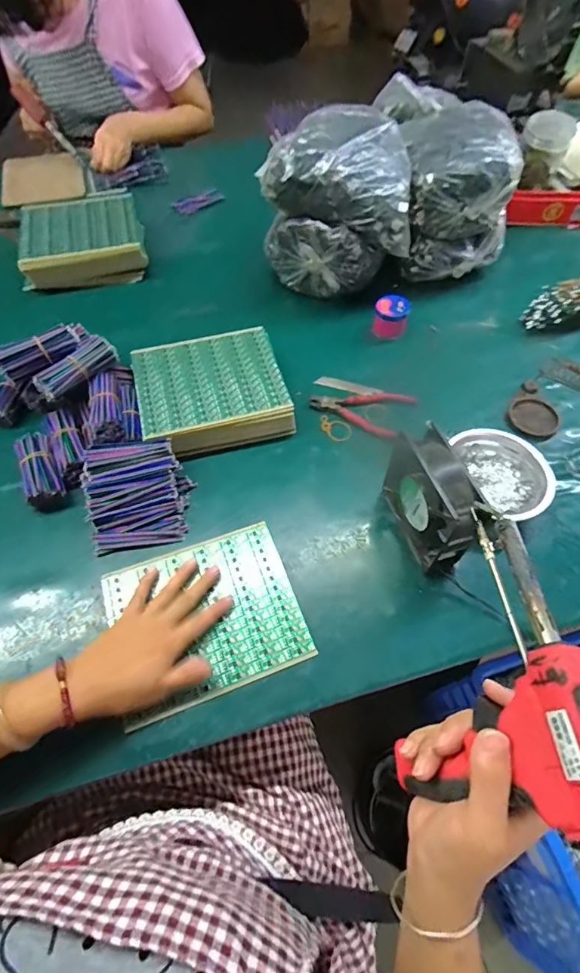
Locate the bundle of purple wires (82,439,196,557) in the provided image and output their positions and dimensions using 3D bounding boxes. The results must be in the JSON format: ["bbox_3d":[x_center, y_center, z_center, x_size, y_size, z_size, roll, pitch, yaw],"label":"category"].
[{"bbox_3d":[-0.184,0.009,0.529,0.112,0.058,0.121,-9,57,-5],"label":"bundle of purple wires"}]

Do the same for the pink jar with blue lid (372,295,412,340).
[{"bbox_3d":[0.162,-0.270,0.691,0.045,0.052,0.049,0,57,1],"label":"pink jar with blue lid"}]

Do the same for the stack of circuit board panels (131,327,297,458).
[{"bbox_3d":[-0.111,-0.133,0.620,0.198,0.057,0.178,-15,58,-9],"label":"stack of circuit board panels"}]

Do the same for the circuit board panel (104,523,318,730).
[{"bbox_3d":[-0.090,0.136,0.466,0.192,0.008,0.163,-19,58,-11],"label":"circuit board panel"}]

